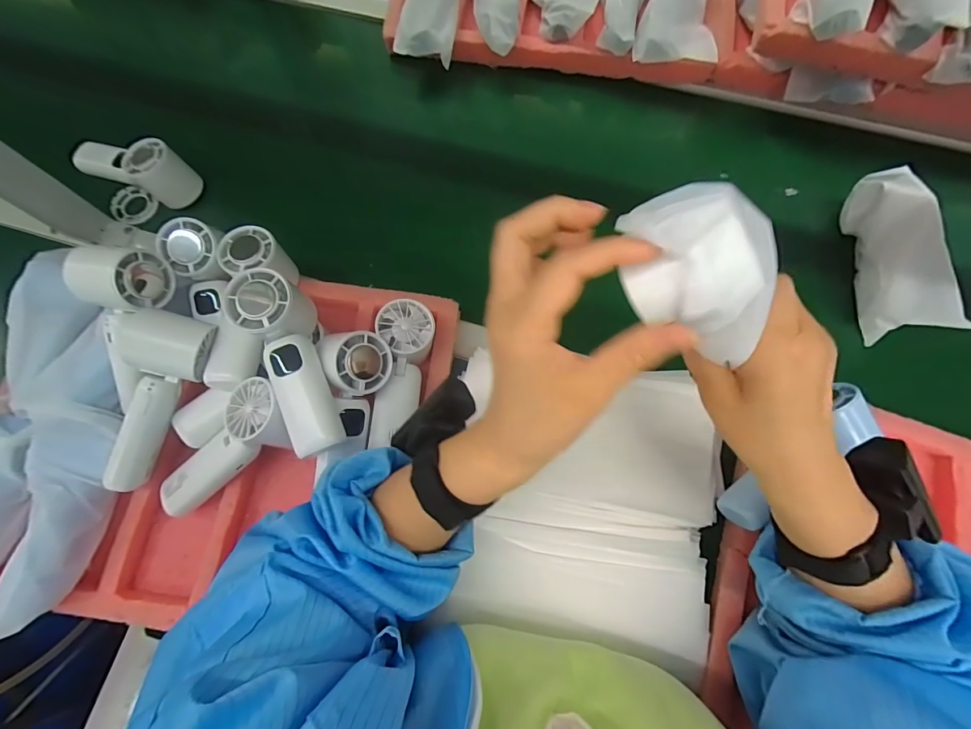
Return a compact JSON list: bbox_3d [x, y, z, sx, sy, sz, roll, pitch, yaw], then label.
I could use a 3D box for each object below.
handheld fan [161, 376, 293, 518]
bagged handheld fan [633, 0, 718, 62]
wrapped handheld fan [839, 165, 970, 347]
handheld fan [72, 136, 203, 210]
[{"bbox_3d":[-0.229,0.075,0.367,0.154,0.040,0.057,-43,75,15],"label":"handheld fan"},{"bbox_3d":[0.254,-0.484,0.524,0.094,0.032,0.242,11,74,6],"label":"bagged handheld fan"},{"bbox_3d":[0.441,-0.123,0.451,0.060,0.068,0.194,8,74,5],"label":"wrapped handheld fan"},{"bbox_3d":[-0.433,-0.243,0.497,0.151,0.064,0.048,19,75,8],"label":"handheld fan"}]

